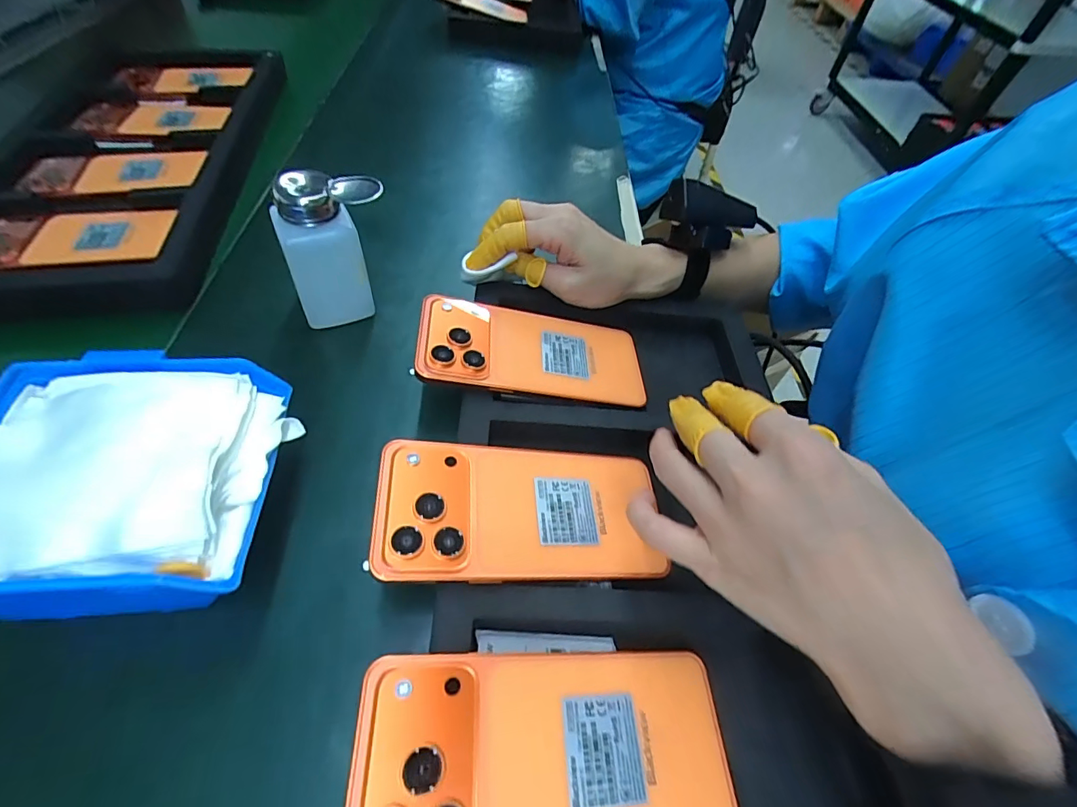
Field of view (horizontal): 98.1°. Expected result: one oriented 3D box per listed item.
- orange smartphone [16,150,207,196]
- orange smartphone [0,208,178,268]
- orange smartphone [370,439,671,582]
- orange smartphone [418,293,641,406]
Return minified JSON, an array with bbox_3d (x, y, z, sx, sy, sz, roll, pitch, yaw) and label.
[{"bbox_3d":[-0.403,-0.219,0.441,0.144,0.009,0.079,-7,57,-9],"label":"orange smartphone"},{"bbox_3d":[-0.392,-0.138,0.387,0.151,0.005,0.068,-7,57,-9],"label":"orange smartphone"},{"bbox_3d":[-0.008,0.058,0.260,0.155,0.005,0.076,6,54,-18],"label":"orange smartphone"},{"bbox_3d":[-0.003,-0.037,0.332,0.160,0.010,0.074,7,54,-16],"label":"orange smartphone"}]

